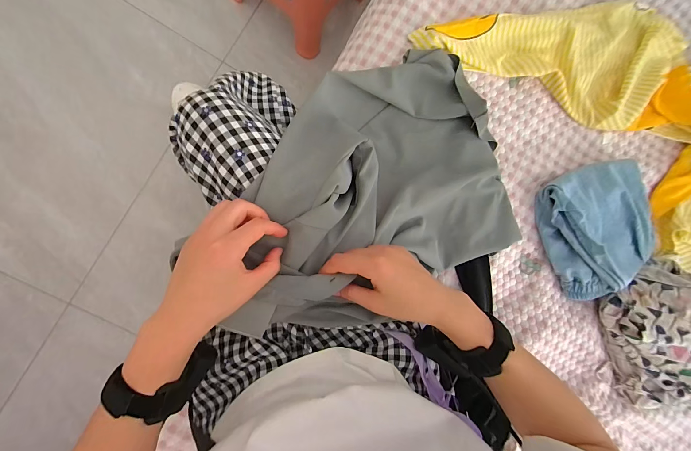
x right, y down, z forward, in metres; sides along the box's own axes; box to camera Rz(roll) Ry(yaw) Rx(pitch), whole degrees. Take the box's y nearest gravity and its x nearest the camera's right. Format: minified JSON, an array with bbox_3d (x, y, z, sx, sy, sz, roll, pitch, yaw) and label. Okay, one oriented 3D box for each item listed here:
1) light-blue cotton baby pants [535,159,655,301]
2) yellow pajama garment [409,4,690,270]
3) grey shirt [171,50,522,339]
[{"bbox_3d":[0.473,0.008,0.554,0.192,0.057,0.229,-17,91,-8],"label":"light-blue cotton baby pants"},{"bbox_3d":[0.555,-0.250,0.565,0.764,0.096,0.418,37,85,-6],"label":"yellow pajama garment"},{"bbox_3d":[0.071,-0.074,0.420,0.415,0.165,0.333,-19,92,-8],"label":"grey shirt"}]

